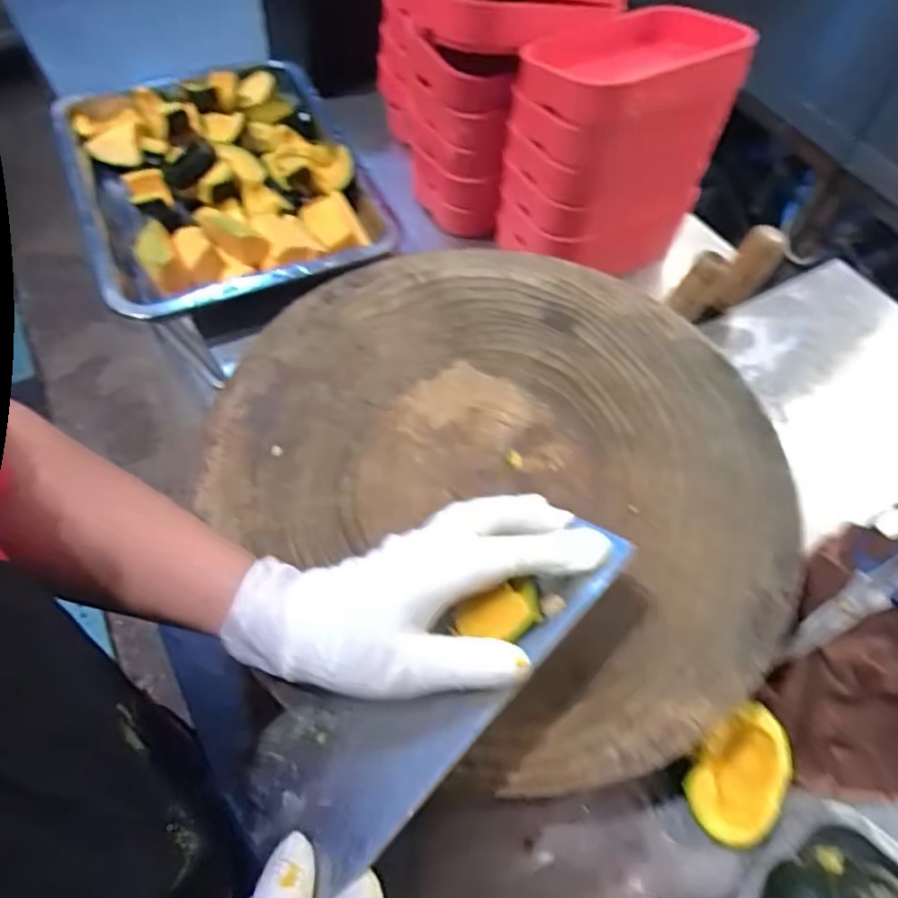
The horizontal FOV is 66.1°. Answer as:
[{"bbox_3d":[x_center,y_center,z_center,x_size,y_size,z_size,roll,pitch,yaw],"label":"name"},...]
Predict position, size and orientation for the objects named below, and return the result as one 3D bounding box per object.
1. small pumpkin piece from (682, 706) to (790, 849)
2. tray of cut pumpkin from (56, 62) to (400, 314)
[{"bbox_3d":[0.191,0.214,0.451,0.061,0.037,0.084,36,62,19],"label":"small pumpkin piece"},{"bbox_3d":[-0.241,-0.280,0.731,0.278,0.068,0.359,-19,60,-15],"label":"tray of cut pumpkin"}]

